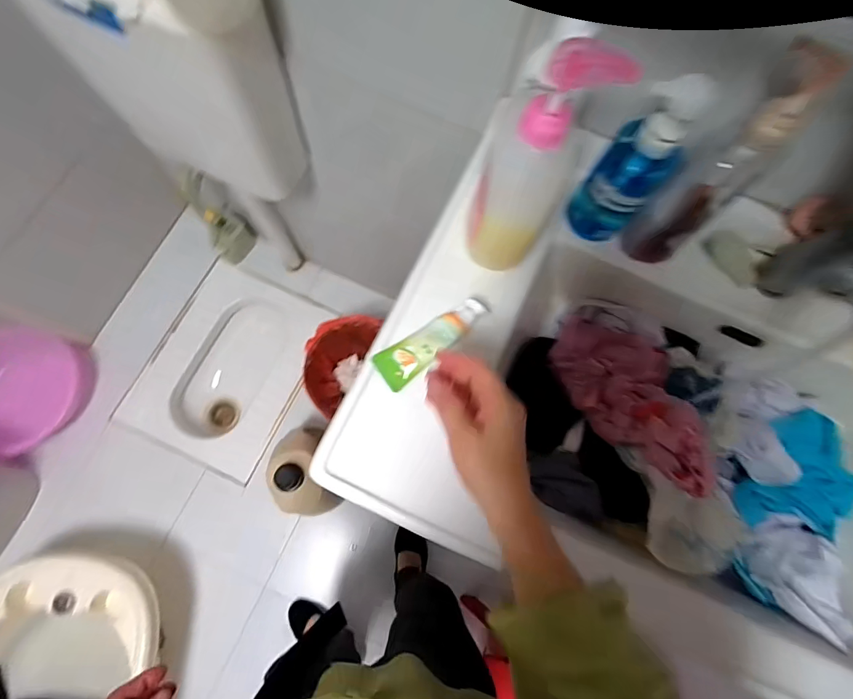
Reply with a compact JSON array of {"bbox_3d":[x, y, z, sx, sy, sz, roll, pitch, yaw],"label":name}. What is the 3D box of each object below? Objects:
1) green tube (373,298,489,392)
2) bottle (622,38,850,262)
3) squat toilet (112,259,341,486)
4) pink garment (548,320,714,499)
[{"bbox_3d":[0.007,-0.010,0.454,0.129,0.022,0.040,-37,77,-5],"label":"green tube"},{"bbox_3d":[0.276,-0.158,0.419,0.065,0.197,0.061,-42,82,-14],"label":"bottle"},{"bbox_3d":[-0.610,0.065,1.380,0.441,0.192,0.590,27,74,3],"label":"squat toilet"},{"bbox_3d":[0.231,0.045,0.503,0.100,0.060,0.247,-20,47,-8],"label":"pink garment"}]

